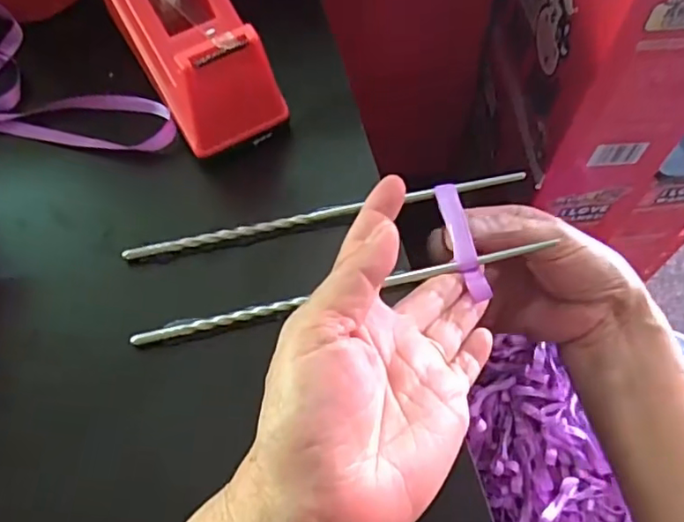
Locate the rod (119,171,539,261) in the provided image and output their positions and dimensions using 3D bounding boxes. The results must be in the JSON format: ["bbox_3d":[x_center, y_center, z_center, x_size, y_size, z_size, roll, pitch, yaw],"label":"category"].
[{"bbox_3d":[-0.006,-0.026,0.325,0.221,0.007,0.009,-11,60,-6],"label":"rod"}]

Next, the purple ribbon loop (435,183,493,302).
[{"bbox_3d":[0.063,-0.012,0.312,0.012,0.006,0.071,-8,60,-6],"label":"purple ribbon loop"}]

